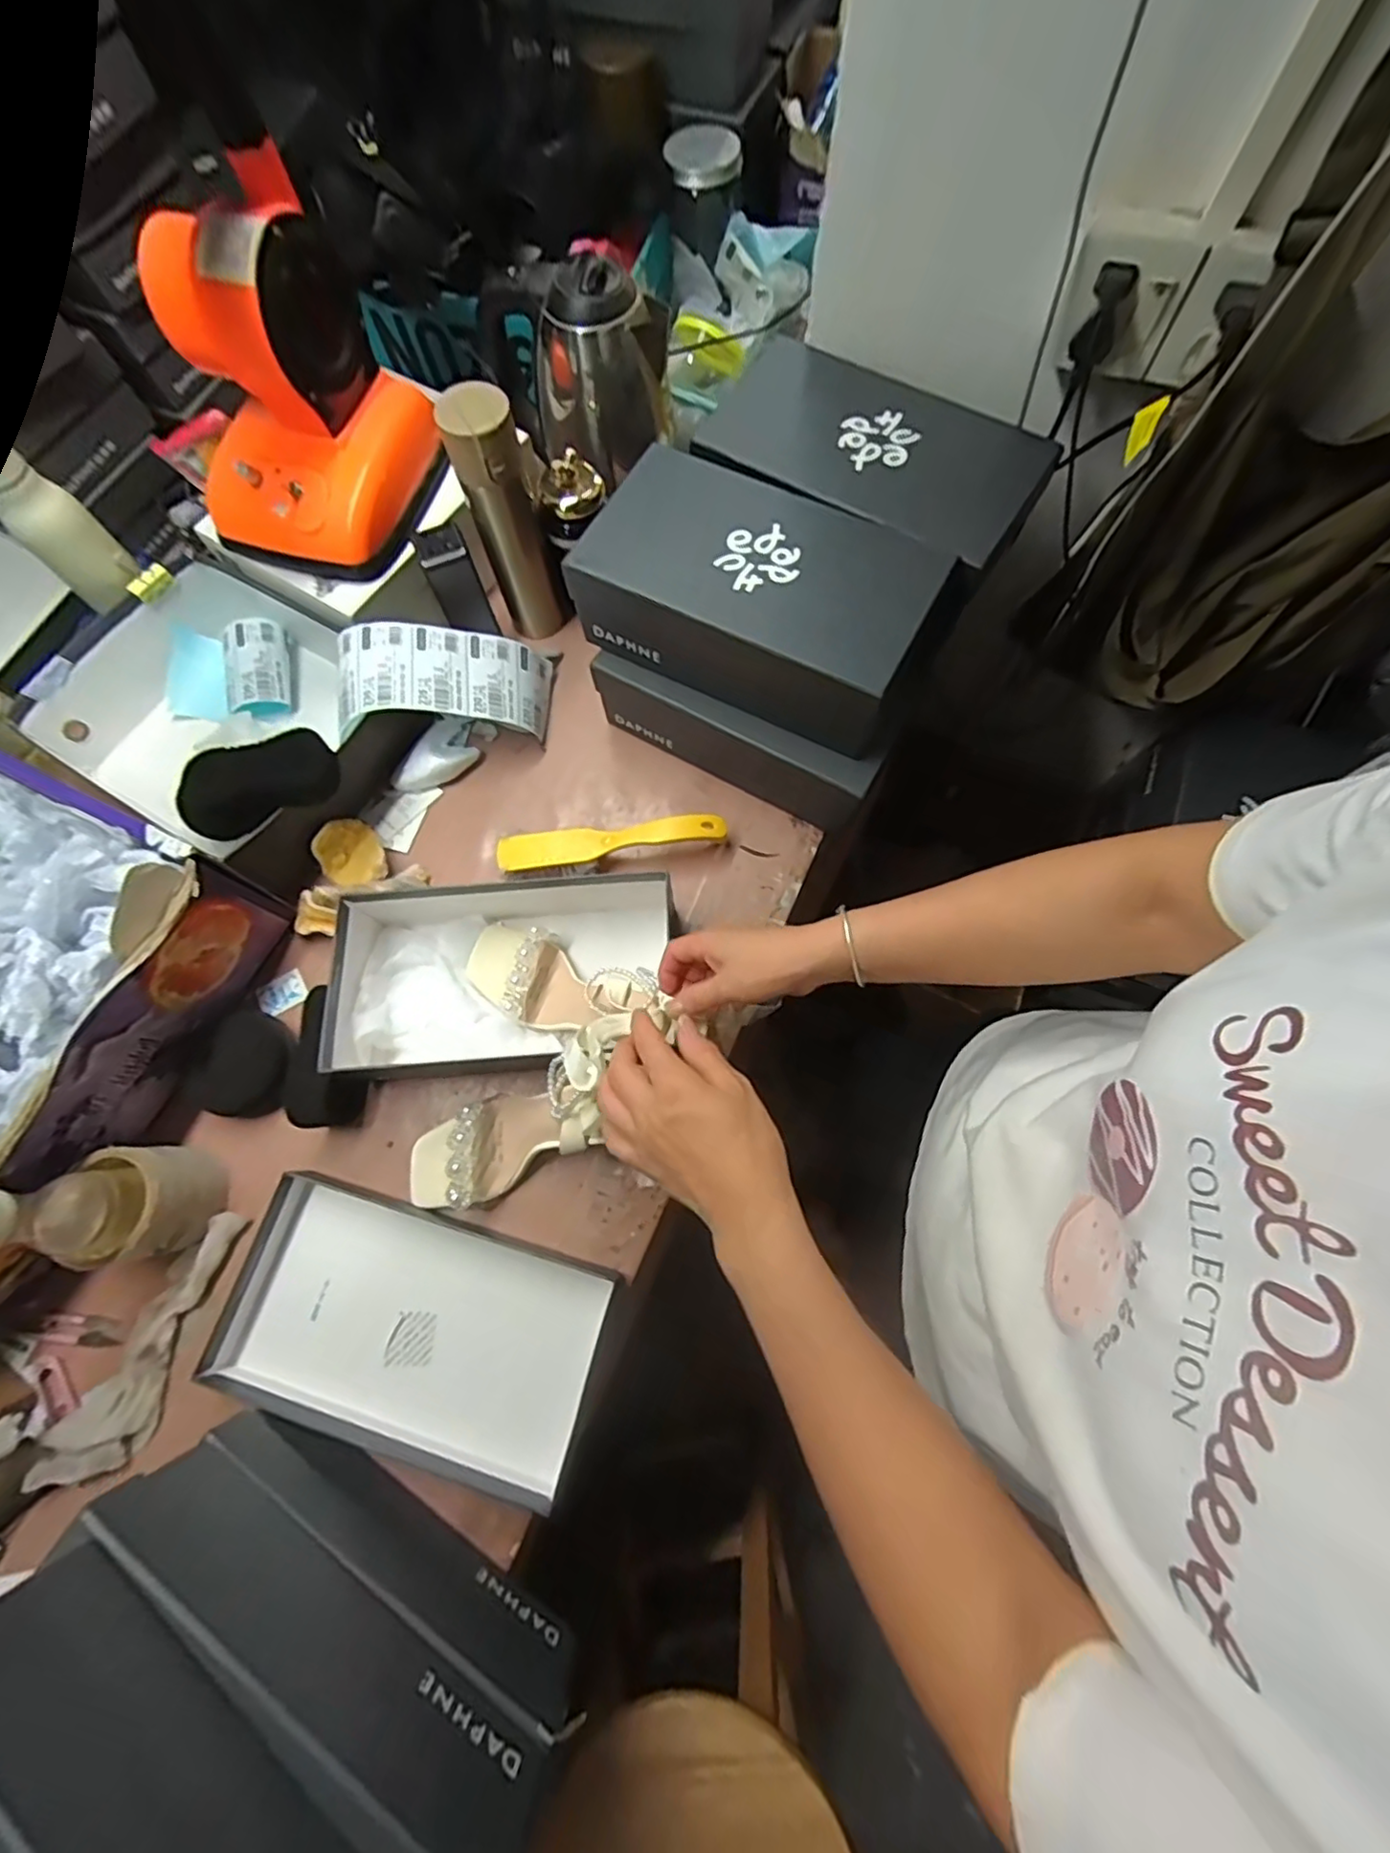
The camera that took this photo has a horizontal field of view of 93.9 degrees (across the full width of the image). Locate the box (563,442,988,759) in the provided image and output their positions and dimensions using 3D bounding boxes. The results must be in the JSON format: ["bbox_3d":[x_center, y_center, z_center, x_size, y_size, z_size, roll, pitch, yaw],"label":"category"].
[{"bbox_3d":[0.060,-0.297,0.585,0.294,0.102,0.163,28,75,9],"label":"box"}]

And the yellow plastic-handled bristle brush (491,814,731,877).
[{"bbox_3d":[-0.083,-0.084,0.655,0.224,0.037,0.044,-10,72,-2],"label":"yellow plastic-handled bristle brush"}]

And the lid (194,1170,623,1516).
[{"bbox_3d":[-0.232,0.331,0.536,0.309,0.037,0.170,15,73,6],"label":"lid"}]

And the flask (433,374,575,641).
[{"bbox_3d":[-0.185,-0.406,0.659,0.067,0.239,0.057,19,73,7],"label":"flask"}]

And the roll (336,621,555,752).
[{"bbox_3d":[-0.257,-0.249,0.681,0.213,0.071,0.104,-4,71,-22],"label":"roll"}]

